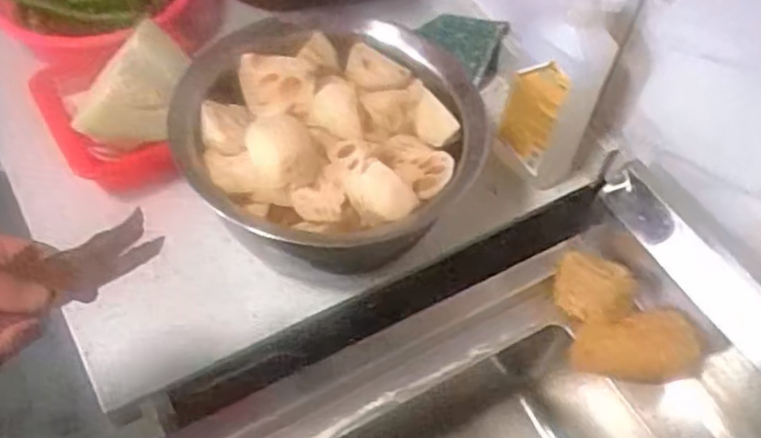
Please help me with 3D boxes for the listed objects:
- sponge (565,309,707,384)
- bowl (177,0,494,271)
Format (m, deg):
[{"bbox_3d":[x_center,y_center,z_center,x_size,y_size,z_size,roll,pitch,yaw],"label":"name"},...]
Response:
[{"bbox_3d":[0.264,0.132,0.761,0.124,0.073,0.050,-4,7,28],"label":"sponge"},{"bbox_3d":[-0.053,-0.078,0.744,0.294,0.117,0.275,3,54,-4],"label":"bowl"}]

